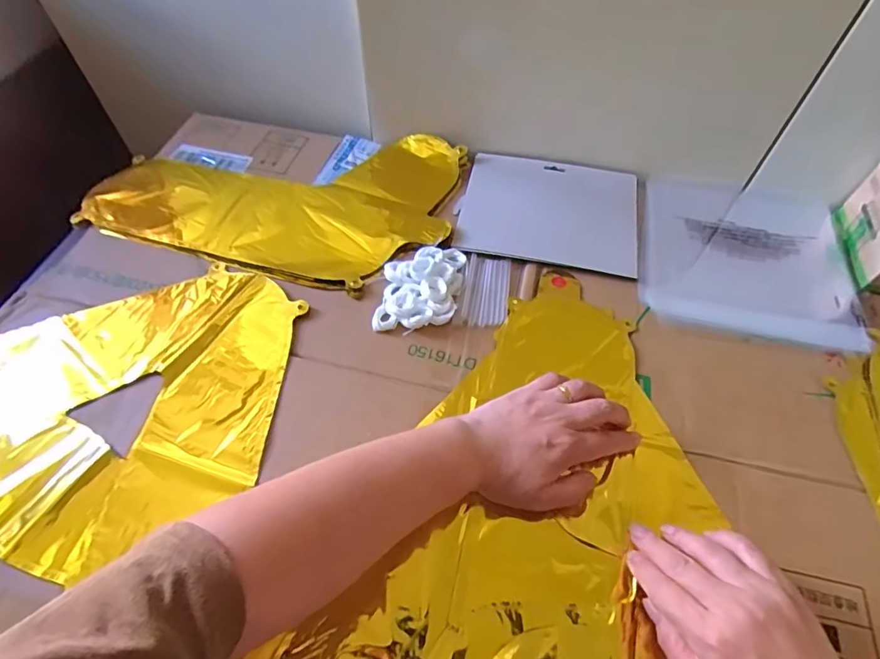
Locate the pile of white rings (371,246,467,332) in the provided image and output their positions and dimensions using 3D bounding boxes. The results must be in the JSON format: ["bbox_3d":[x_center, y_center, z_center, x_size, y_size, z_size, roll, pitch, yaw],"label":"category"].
[{"bbox_3d":[-0.018,-0.043,0.480,0.075,0.021,0.099,6,56,3],"label":"pile of white rings"}]

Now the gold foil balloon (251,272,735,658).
[{"bbox_3d":[0.077,0.132,0.383,0.335,0.018,0.415,10,56,5],"label":"gold foil balloon"}]

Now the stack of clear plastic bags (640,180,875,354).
[{"bbox_3d":[0.324,-0.085,0.533,0.214,0.015,0.223,10,56,5],"label":"stack of clear plastic bags"}]

